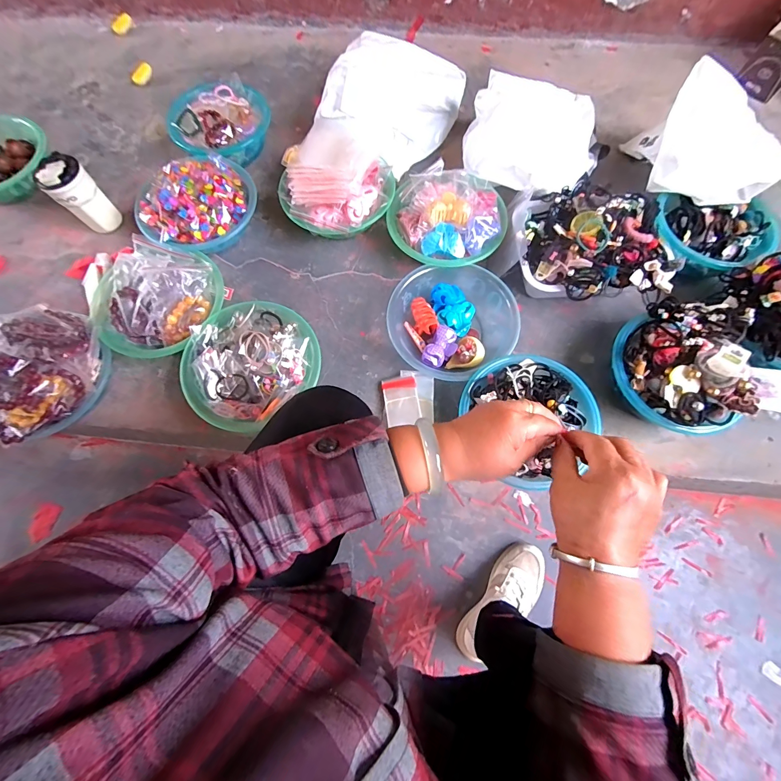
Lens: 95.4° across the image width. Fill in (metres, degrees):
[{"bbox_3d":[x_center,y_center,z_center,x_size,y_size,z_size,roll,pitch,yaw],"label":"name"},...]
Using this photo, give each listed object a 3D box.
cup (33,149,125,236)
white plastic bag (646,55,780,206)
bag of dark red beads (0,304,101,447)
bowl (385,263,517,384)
[{"bbox_3d":[-0.641,-0.401,0.742,0.083,0.151,0.073,-43,77,-12],"label":"cup"},{"bbox_3d":[0.656,-0.473,0.679,0.262,0.127,0.173,16,73,5],"label":"white plastic bag"},{"bbox_3d":[-0.617,-0.037,0.599,0.183,0.094,0.235,27,75,9],"label":"bag of dark red beads"},{"bbox_3d":[0.114,-0.132,0.686,0.223,0.073,0.217,0,72,0],"label":"bowl"}]

